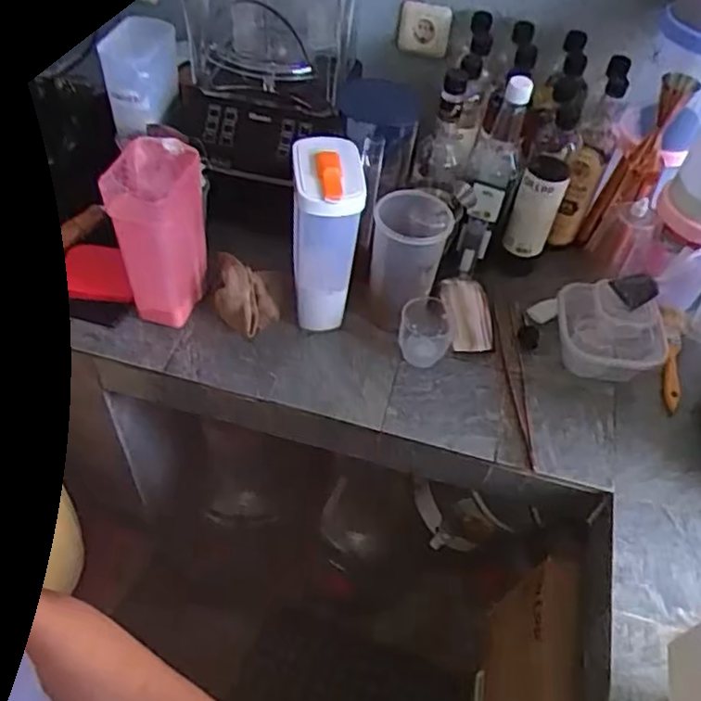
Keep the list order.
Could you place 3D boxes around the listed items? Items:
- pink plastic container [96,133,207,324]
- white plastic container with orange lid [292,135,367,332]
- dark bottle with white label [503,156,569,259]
[{"bbox_3d":[-0.245,-0.151,0.864,0.109,0.203,0.126,-4,52,-10],"label":"pink plastic container"},{"bbox_3d":[-0.036,-0.139,0.874,0.083,0.243,0.117,-2,51,-8],"label":"white plastic container with orange lid"},{"bbox_3d":[0.271,-0.211,0.986,0.068,0.138,0.082,21,52,11],"label":"dark bottle with white label"}]

